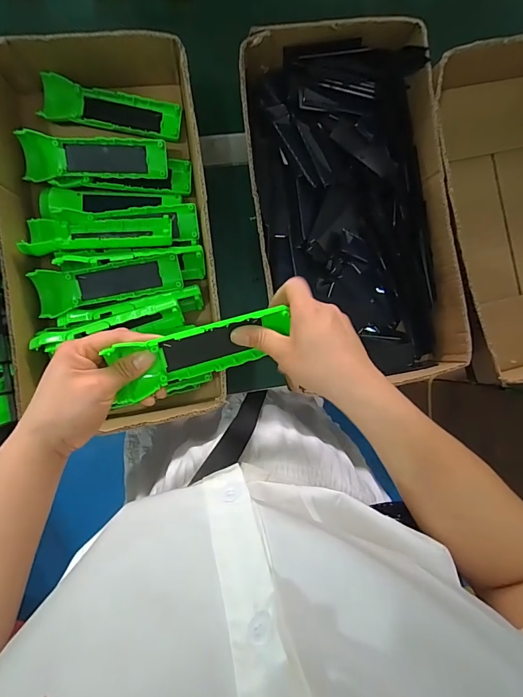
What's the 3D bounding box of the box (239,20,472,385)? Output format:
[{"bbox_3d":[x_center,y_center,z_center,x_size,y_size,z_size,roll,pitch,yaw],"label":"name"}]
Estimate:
[{"bbox_3d":[0.108,-0.171,0.492,0.233,0.095,0.419,-8,91,-7],"label":"box"}]

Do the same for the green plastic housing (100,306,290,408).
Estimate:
[{"bbox_3d":[-0.050,0.000,0.335,0.152,0.034,0.047,-21,93,-8],"label":"green plastic housing"}]

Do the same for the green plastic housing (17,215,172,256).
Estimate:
[{"bbox_3d":[-0.187,-0.131,0.448,0.163,0.036,0.048,-3,90,-7],"label":"green plastic housing"}]

